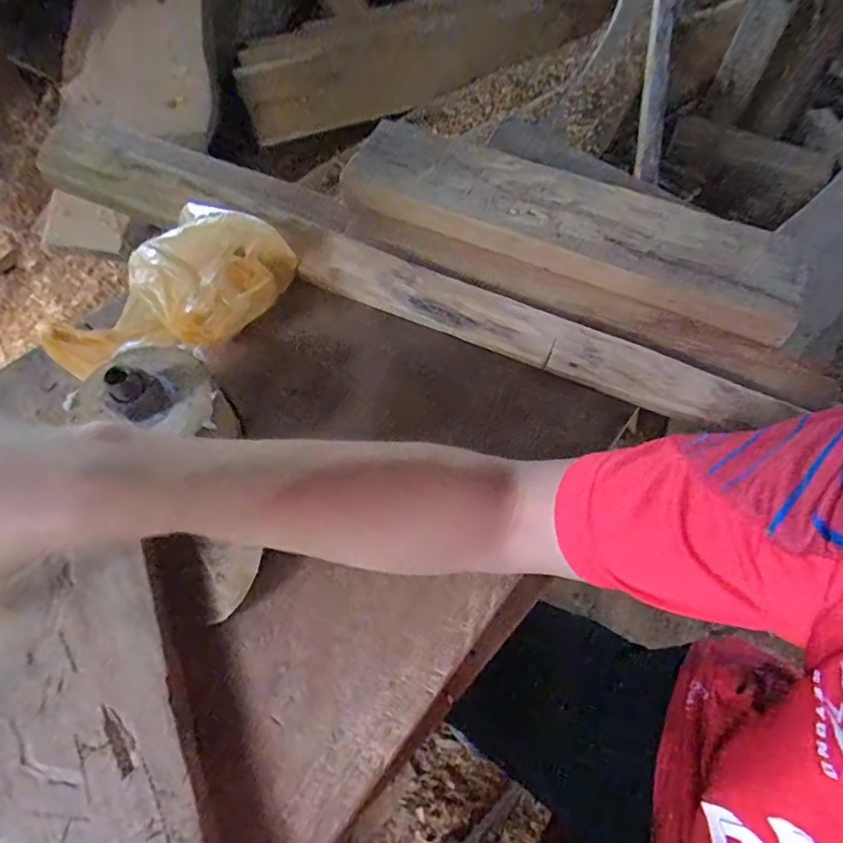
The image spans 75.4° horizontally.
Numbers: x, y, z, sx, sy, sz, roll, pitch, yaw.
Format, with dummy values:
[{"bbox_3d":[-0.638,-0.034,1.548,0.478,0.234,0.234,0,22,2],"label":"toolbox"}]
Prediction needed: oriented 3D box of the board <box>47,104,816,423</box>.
[{"bbox_3d":[-0.061,-0.160,0.519,0.727,0.032,0.077,23,62,11],"label":"board"}]

